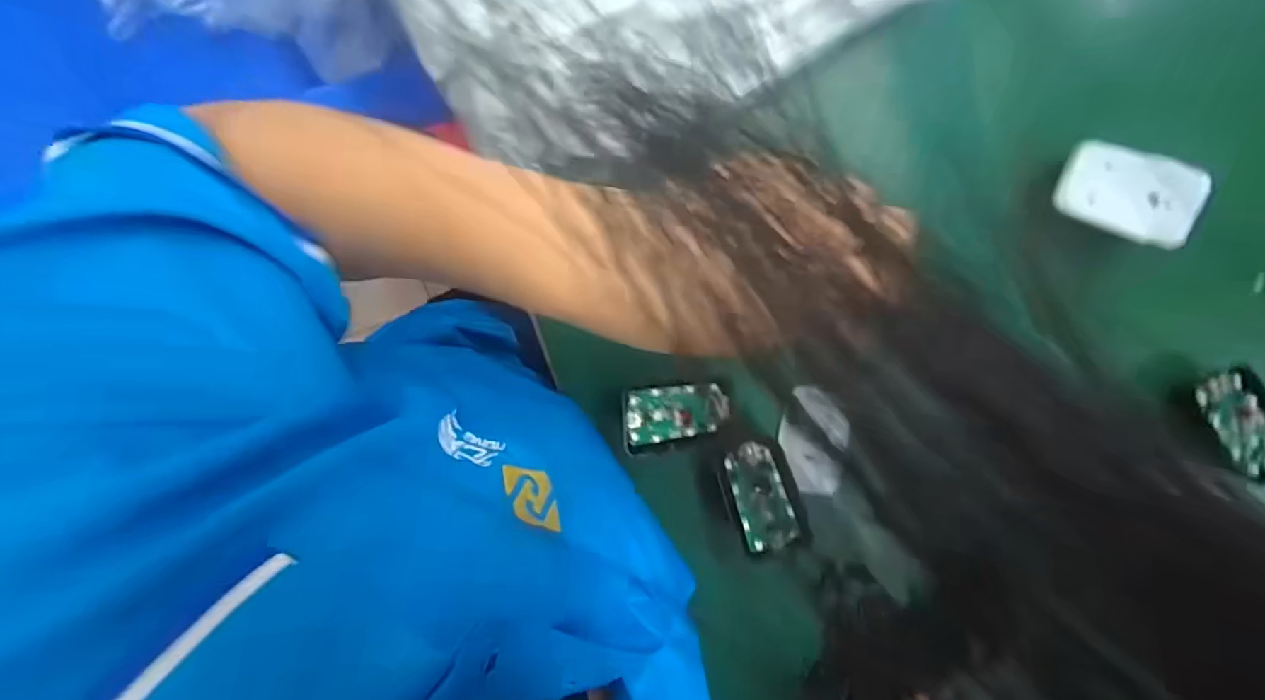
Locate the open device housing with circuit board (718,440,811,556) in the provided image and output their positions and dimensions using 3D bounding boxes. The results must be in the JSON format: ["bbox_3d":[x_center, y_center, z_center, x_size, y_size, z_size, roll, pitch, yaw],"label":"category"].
[{"bbox_3d":[0.079,0.091,0.337,0.041,0.014,0.065,-17,97,-2],"label":"open device housing with circuit board"}]

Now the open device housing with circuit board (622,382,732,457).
[{"bbox_3d":[0.027,0.039,0.326,0.065,0.017,0.038,-4,97,-4],"label":"open device housing with circuit board"}]

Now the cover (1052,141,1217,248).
[{"bbox_3d":[0.282,-0.090,0.314,0.068,0.008,0.045,25,101,14],"label":"cover"}]

